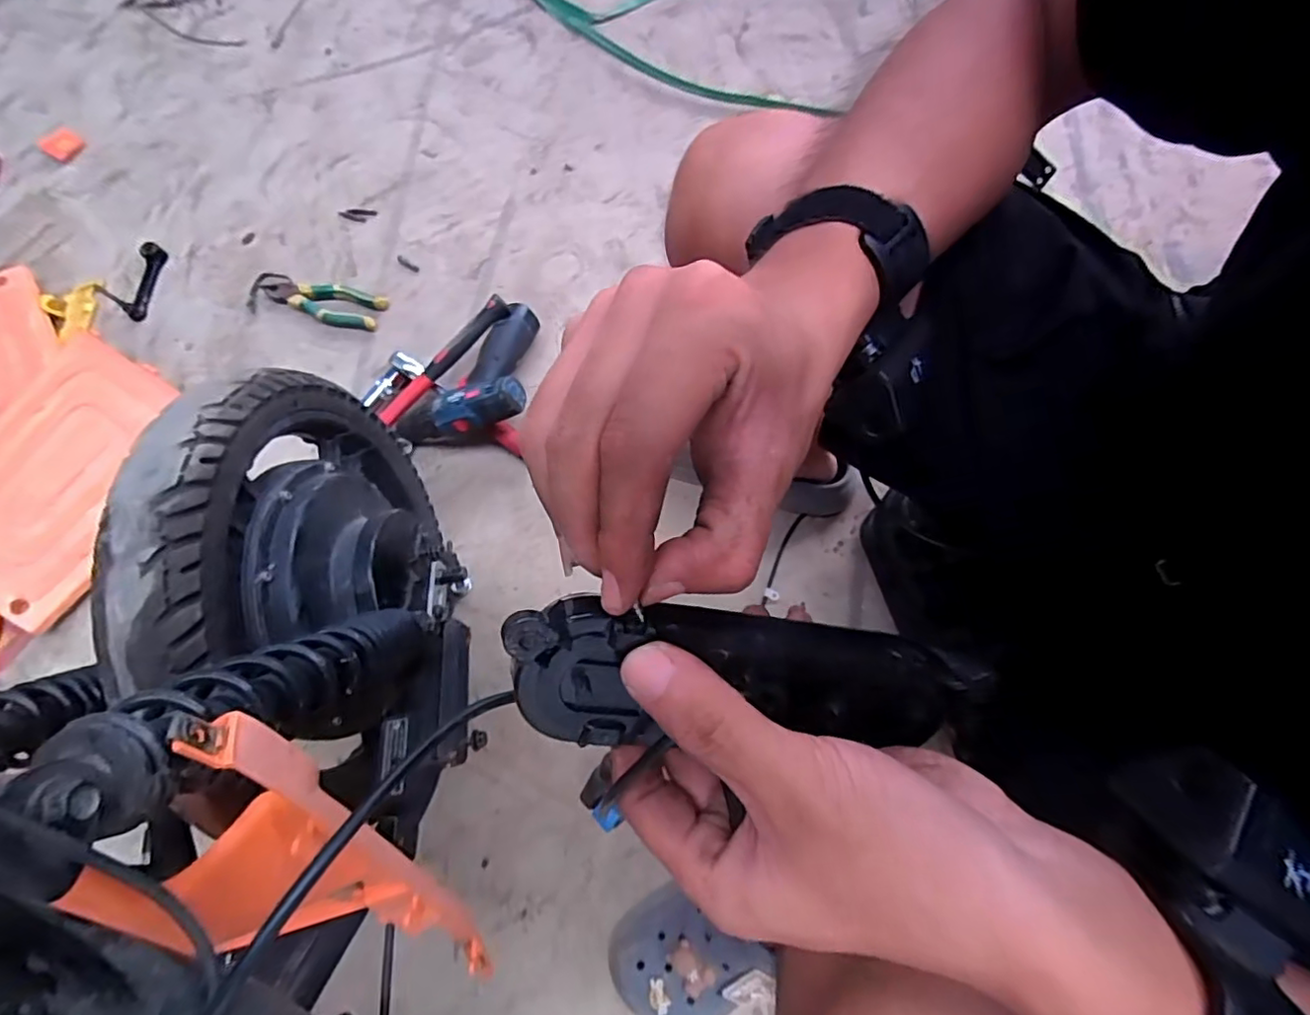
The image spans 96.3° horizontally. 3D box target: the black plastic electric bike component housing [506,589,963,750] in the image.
[{"bbox_3d":[0.031,0.055,0.186,0.154,0.028,0.040,10,71,-19],"label":"black plastic electric bike component housing"}]

